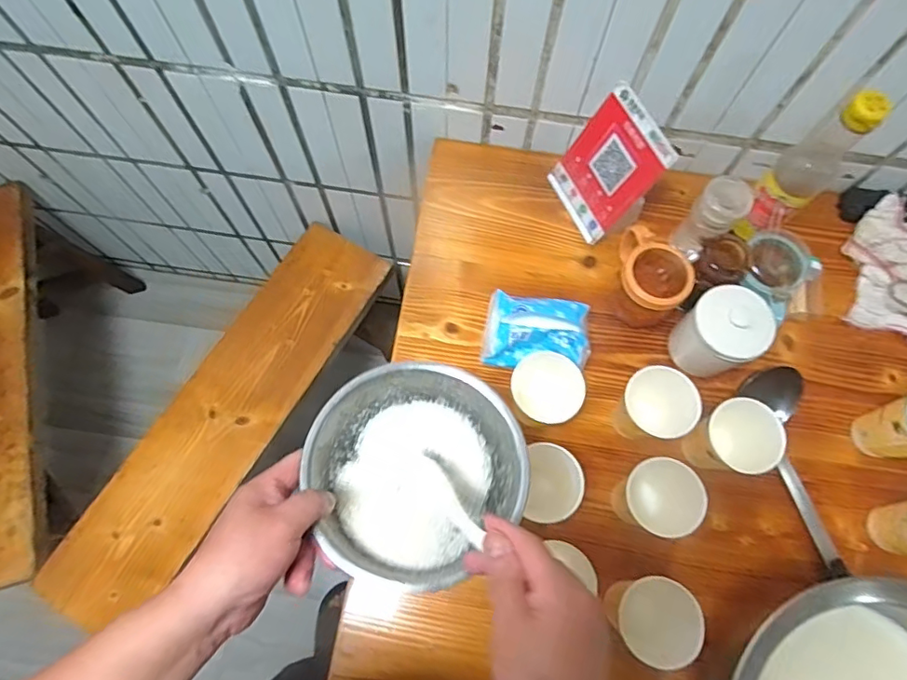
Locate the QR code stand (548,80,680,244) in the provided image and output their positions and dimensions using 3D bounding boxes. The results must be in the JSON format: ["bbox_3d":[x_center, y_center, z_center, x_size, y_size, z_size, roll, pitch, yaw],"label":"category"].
[{"bbox_3d":[0.199,-0.219,0.693,0.078,0.144,0.134,-24,74,-8],"label":"QR code stand"}]

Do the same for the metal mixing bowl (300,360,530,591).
[{"bbox_3d":[-0.029,0.107,0.455,0.172,0.066,0.161,0,72,-1],"label":"metal mixing bowl"}]

